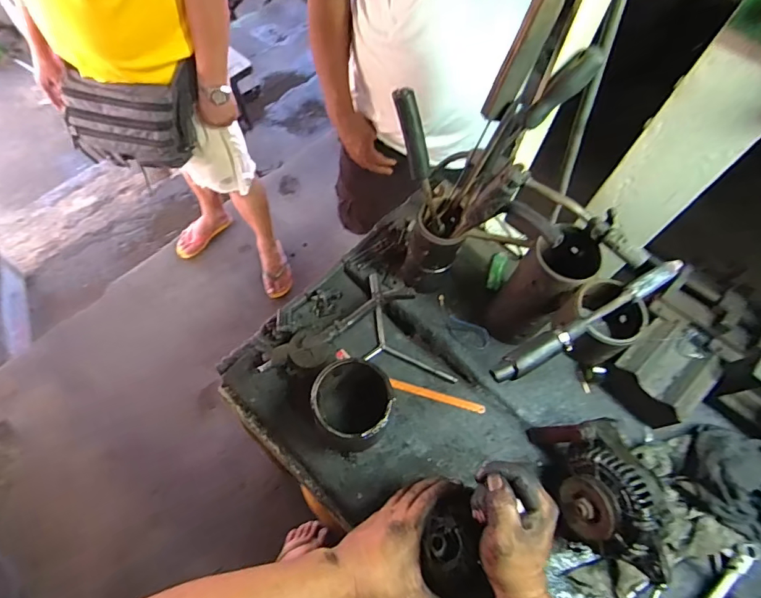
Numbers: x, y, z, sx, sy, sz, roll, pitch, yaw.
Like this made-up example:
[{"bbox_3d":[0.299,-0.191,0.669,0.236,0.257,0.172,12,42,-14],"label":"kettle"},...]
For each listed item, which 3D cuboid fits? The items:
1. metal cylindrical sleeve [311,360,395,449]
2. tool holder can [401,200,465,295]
[{"bbox_3d":[-0.038,0.156,0.664,0.112,0.127,0.107,2,63,-3],"label":"metal cylindrical sleeve"},{"bbox_3d":[0.085,-0.073,0.730,0.072,0.173,0.069,2,63,-3],"label":"tool holder can"}]

